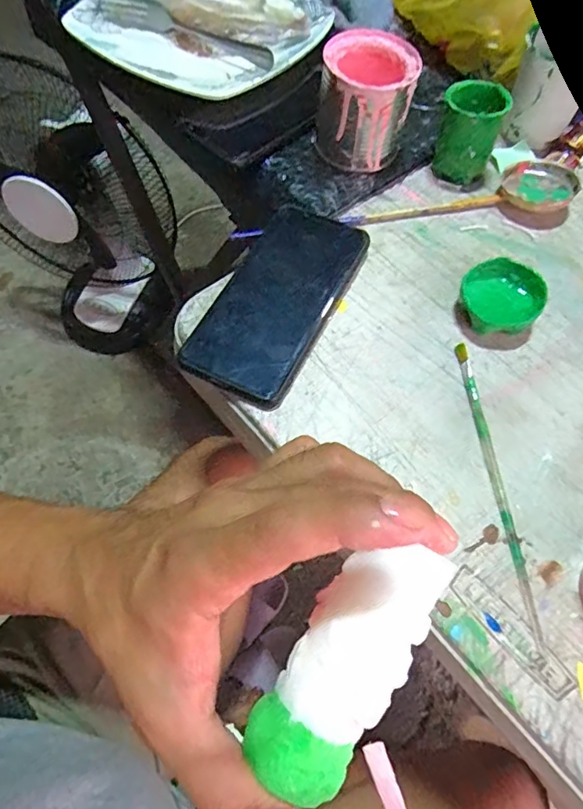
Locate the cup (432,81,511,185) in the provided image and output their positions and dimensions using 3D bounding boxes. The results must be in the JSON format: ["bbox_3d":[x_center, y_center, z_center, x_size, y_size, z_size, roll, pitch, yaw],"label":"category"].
[{"bbox_3d":[0.144,-0.220,0.416,0.046,0.059,0.047,1,63,-1],"label":"cup"}]

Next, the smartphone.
[{"bbox_3d":[-0.008,-0.076,0.364,0.076,0.012,0.161,25,65,11],"label":"smartphone"}]

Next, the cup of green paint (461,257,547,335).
[{"bbox_3d":[0.145,-0.073,0.357,0.052,0.023,0.053,1,63,-1],"label":"cup of green paint"}]

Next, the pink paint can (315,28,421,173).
[{"bbox_3d":[0.058,-0.242,0.409,0.070,0.073,0.074,11,63,4],"label":"pink paint can"}]

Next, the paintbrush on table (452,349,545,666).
[{"bbox_3d":[0.125,0.045,0.308,0.007,0.008,0.188,-5,63,-4],"label":"paintbrush on table"}]

